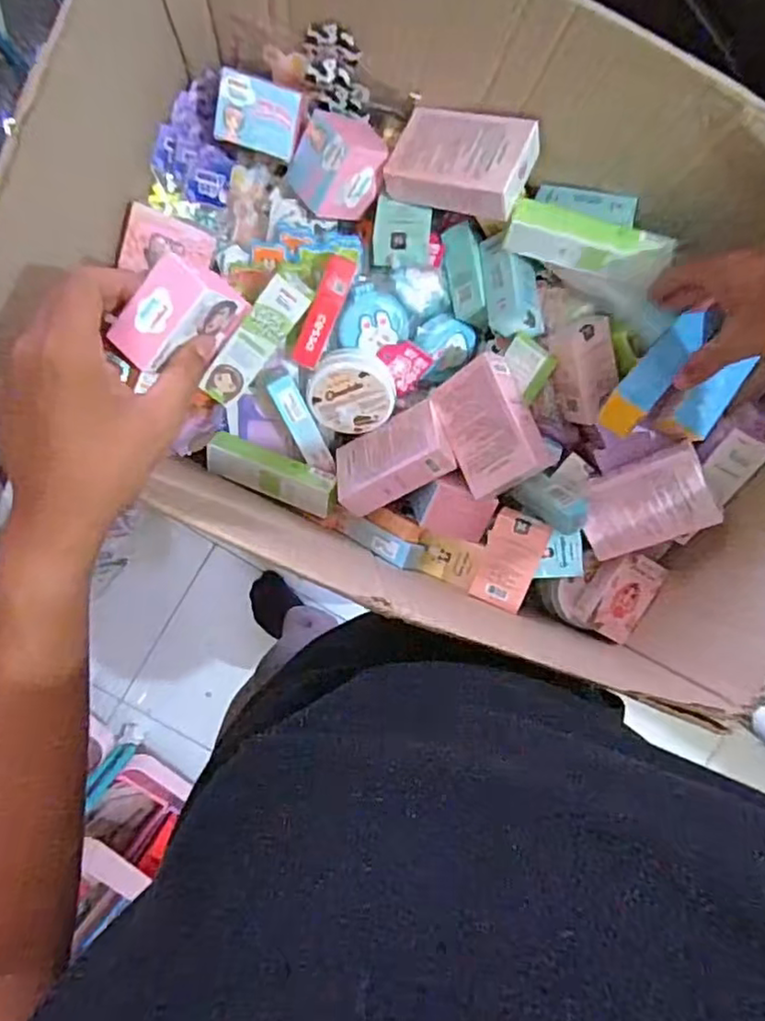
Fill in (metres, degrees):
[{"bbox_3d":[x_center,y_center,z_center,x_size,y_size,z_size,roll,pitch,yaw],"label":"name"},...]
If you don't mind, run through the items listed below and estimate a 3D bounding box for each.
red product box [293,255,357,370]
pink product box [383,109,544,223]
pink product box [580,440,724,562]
[{"bbox_3d":[-0.050,-0.168,0.542,0.024,0.024,0.093,23,107,-5],"label":"red product box"},{"bbox_3d":[0.062,-0.279,0.506,0.109,0.031,0.074,21,86,18],"label":"pink product box"},{"bbox_3d":[0.224,-0.005,0.543,0.105,0.028,0.072,-23,102,35],"label":"pink product box"}]

